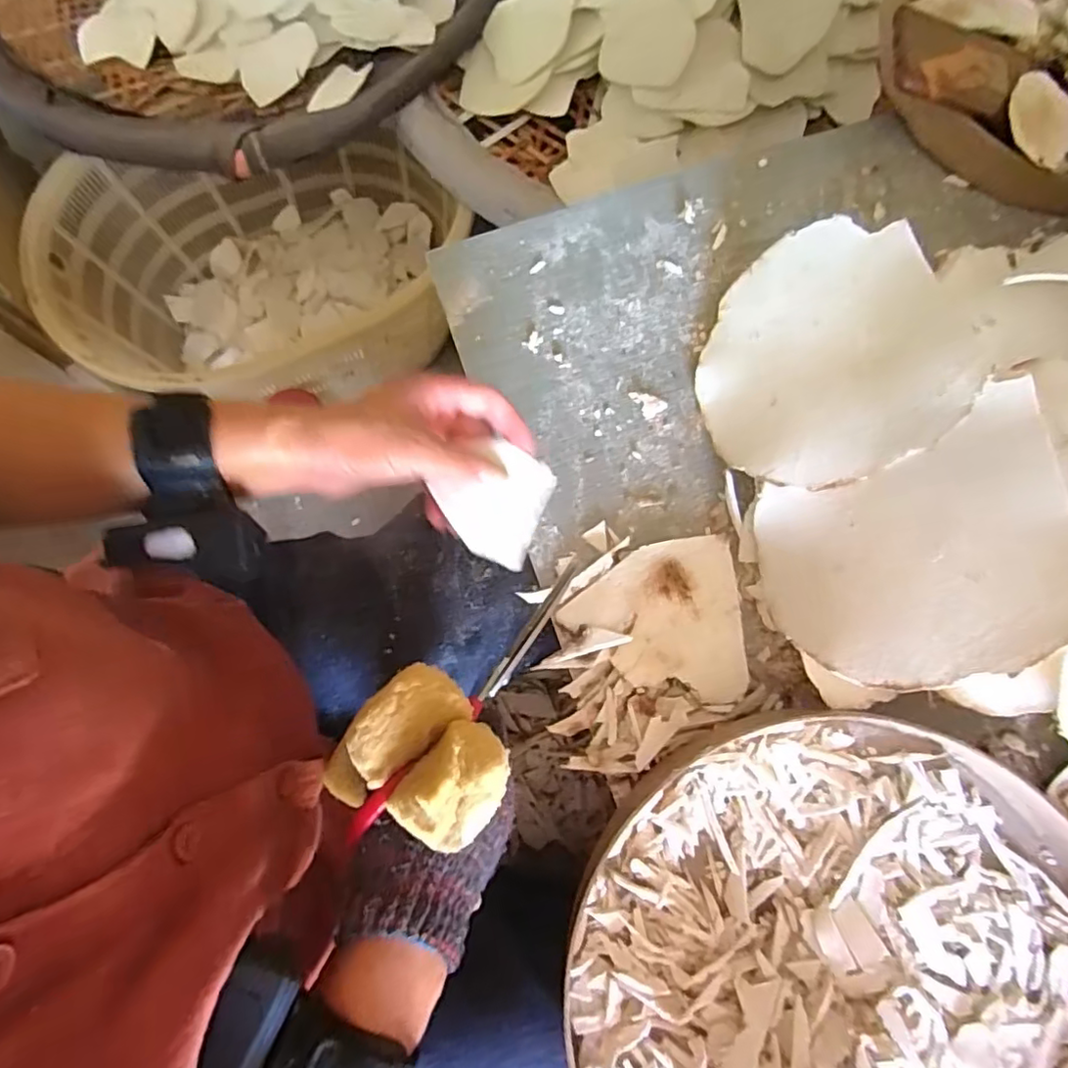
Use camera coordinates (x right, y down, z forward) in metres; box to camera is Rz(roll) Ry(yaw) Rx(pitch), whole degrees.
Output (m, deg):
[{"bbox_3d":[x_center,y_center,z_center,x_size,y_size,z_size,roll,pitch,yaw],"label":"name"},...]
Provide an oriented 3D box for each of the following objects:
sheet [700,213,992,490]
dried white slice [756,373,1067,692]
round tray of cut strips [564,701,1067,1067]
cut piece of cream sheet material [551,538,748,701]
[{"bbox_3d":[0.193,-0.117,0.403,0.164,0.013,0.178,-11,68,29],"label":"sheet"},{"bbox_3d":[0.210,0.009,0.346,0.157,0.011,0.141,-22,59,27],"label":"dried white slice"},{"bbox_3d":[0.174,0.255,0.331,0.300,0.044,0.293,0,75,1],"label":"round tray of cut strips"},{"bbox_3d":[0.078,0.056,0.404,0.112,0.011,0.103,-5,75,-1],"label":"cut piece of cream sheet material"}]

